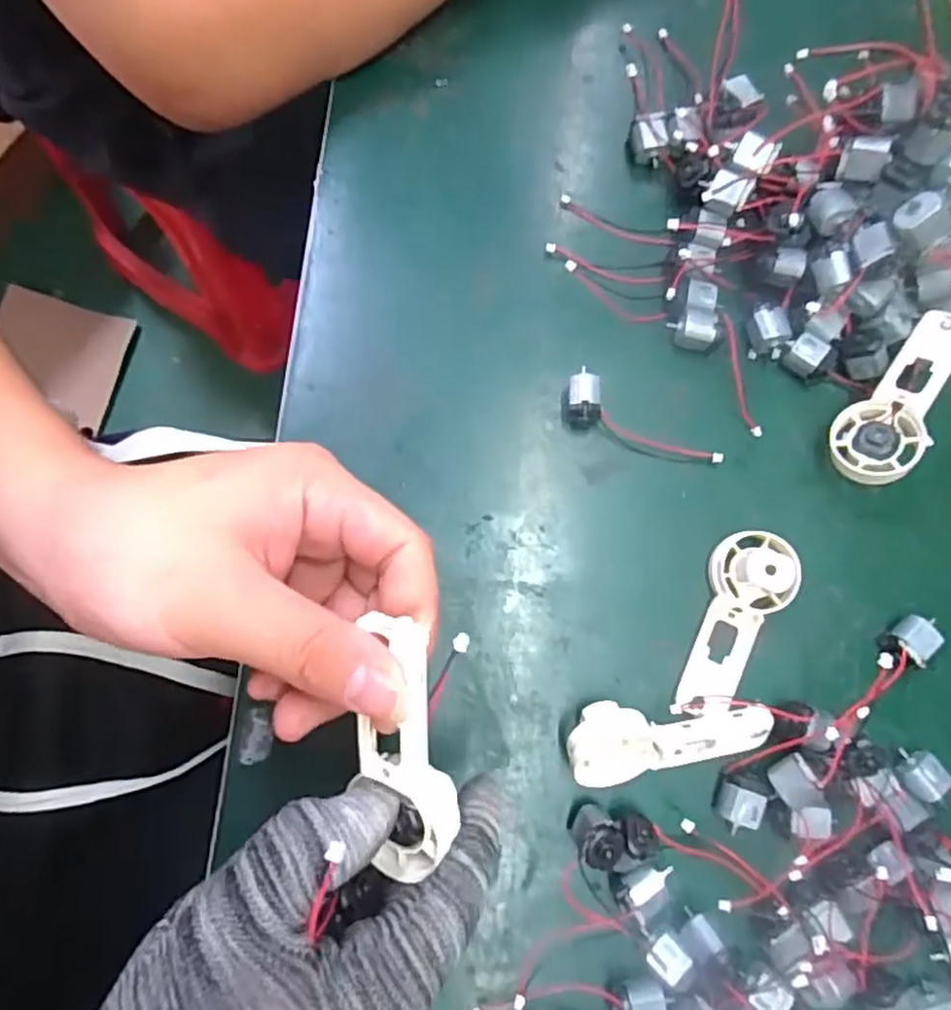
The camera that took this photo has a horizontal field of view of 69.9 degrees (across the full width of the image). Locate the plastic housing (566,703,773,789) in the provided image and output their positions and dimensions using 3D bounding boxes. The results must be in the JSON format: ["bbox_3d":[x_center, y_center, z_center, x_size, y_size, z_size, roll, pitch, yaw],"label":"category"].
[{"bbox_3d":[0.089,0.109,0.314,0.092,0.026,0.036,-3,80,-2],"label":"plastic housing"}]

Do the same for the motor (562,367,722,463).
[{"bbox_3d":[0.082,-0.037,0.344,0.084,0.020,0.026,31,80,5],"label":"motor"}]

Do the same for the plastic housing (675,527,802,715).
[{"bbox_3d":[0.127,0.057,0.324,0.036,0.028,0.089,16,80,2],"label":"plastic housing"}]

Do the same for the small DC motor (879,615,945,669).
[{"bbox_3d":[0.209,0.065,0.331,0.021,0.015,0.026,39,81,6],"label":"small DC motor"}]

